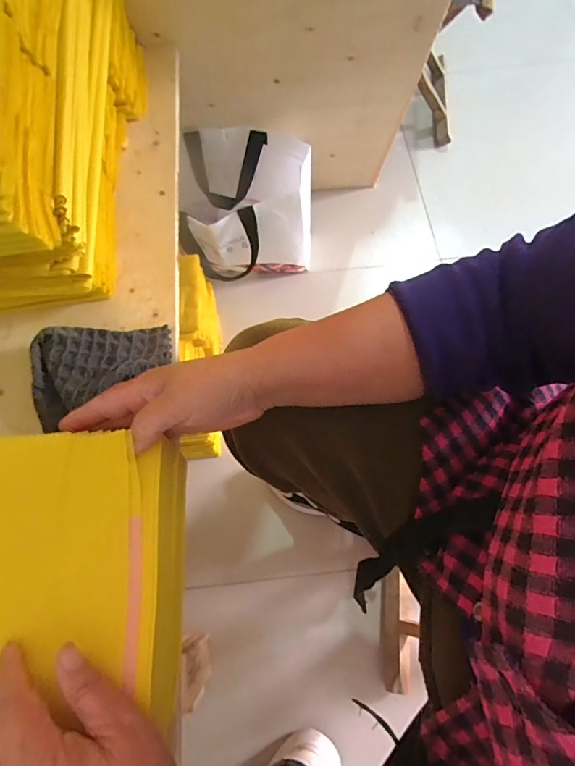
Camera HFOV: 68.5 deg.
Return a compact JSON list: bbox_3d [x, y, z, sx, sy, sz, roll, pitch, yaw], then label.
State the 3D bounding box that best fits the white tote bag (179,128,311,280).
[{"bbox_3d":[-0.080,-0.316,0.821,0.251,0.207,0.214,-3,68,0],"label":"white tote bag"}]

